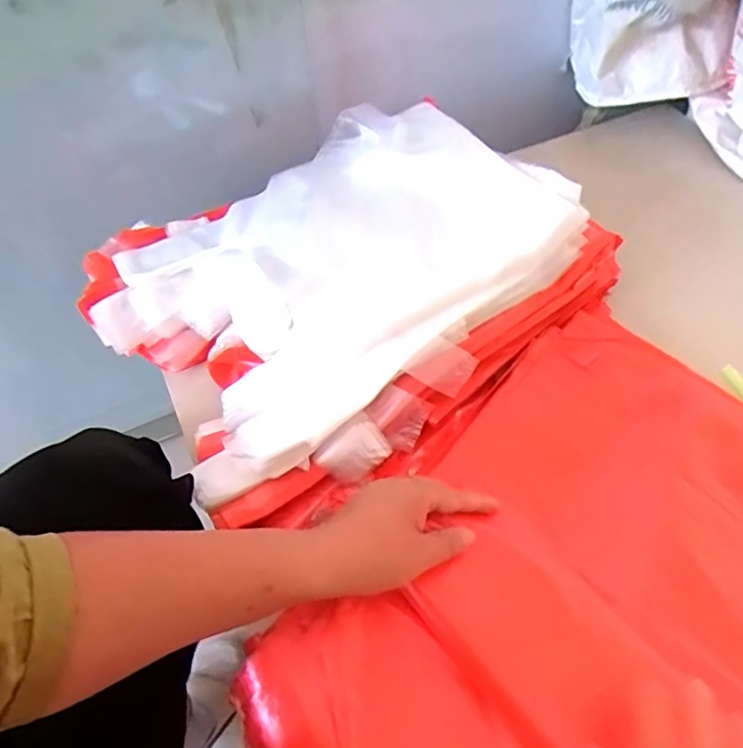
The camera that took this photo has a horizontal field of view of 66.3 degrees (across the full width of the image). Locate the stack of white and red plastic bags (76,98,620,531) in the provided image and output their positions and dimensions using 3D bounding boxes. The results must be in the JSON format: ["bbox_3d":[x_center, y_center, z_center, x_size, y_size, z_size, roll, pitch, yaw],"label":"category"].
[{"bbox_3d":[-0.022,-0.105,0.567,0.452,0.110,0.363,-32,61,-20],"label":"stack of white and red plastic bags"}]

